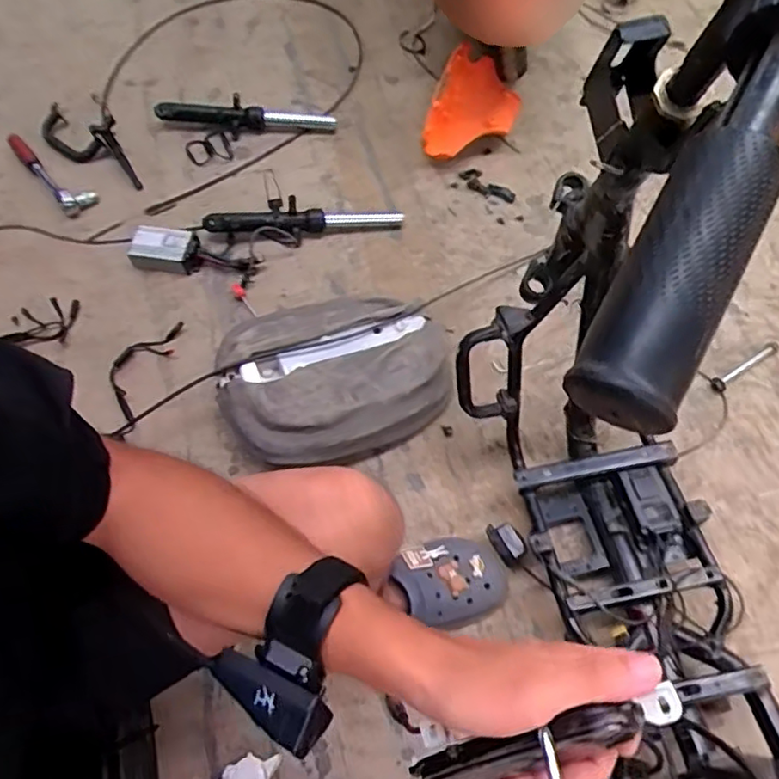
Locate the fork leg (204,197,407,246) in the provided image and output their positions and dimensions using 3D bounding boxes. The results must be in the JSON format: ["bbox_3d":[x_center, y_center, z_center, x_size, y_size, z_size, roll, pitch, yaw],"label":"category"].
[{"bbox_3d":[-0.139,-0.274,1.033,0.329,0.067,0.059,-6,64,-6],"label":"fork leg"}]

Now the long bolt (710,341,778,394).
[{"bbox_3d":[0.583,-0.038,1.001,0.145,0.016,0.023,-29,68,-16],"label":"long bolt"}]

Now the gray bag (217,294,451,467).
[{"bbox_3d":[-0.074,-0.026,0.895,0.334,0.090,0.250,-28,66,-14],"label":"gray bag"}]

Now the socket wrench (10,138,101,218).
[{"bbox_3d":[-0.562,-0.364,1.028,0.057,0.042,0.188,-39,71,-19],"label":"socket wrench"}]

